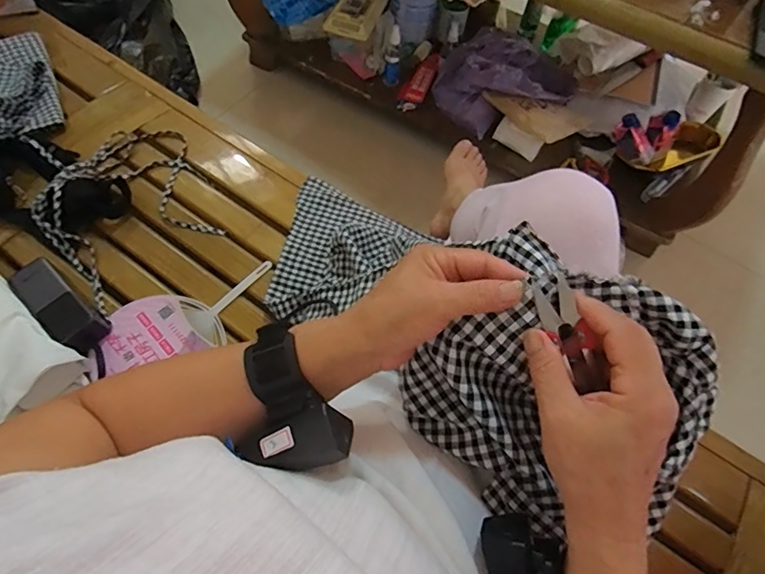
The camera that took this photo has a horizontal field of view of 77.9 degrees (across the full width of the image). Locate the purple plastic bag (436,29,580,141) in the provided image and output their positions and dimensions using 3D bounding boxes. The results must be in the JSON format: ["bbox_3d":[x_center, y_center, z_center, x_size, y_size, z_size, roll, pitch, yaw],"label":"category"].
[{"bbox_3d":[0.279,-0.487,1.100,0.281,0.120,0.268,39,65,18],"label":"purple plastic bag"}]

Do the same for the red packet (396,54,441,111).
[{"bbox_3d":[0.092,-0.505,1.160,0.062,0.030,0.205,25,62,11],"label":"red packet"}]

